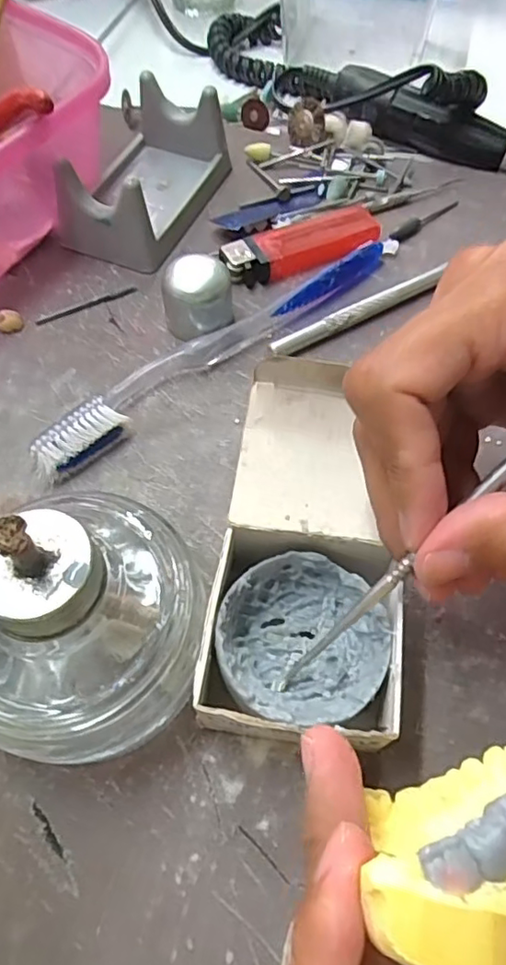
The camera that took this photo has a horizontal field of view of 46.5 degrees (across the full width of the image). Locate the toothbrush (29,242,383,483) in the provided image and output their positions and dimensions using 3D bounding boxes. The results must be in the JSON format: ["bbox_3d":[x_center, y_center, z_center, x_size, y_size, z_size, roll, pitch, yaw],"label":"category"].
[{"bbox_3d":[-0.014,-0.063,0.257,0.188,0.012,0.027,-38,68,-20],"label":"toothbrush"}]

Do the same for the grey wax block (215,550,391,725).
[{"bbox_3d":[0.013,0.049,0.181,0.047,0.031,0.047,-22,63,-13],"label":"grey wax block"}]

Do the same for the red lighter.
[{"bbox_3d":[0.024,-0.118,0.288,0.081,0.010,0.029,-26,64,-15],"label":"red lighter"}]

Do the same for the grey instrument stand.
[{"bbox_3d":[-0.053,-0.156,0.294,0.057,0.038,0.094,18,62,9],"label":"grey instrument stand"}]

